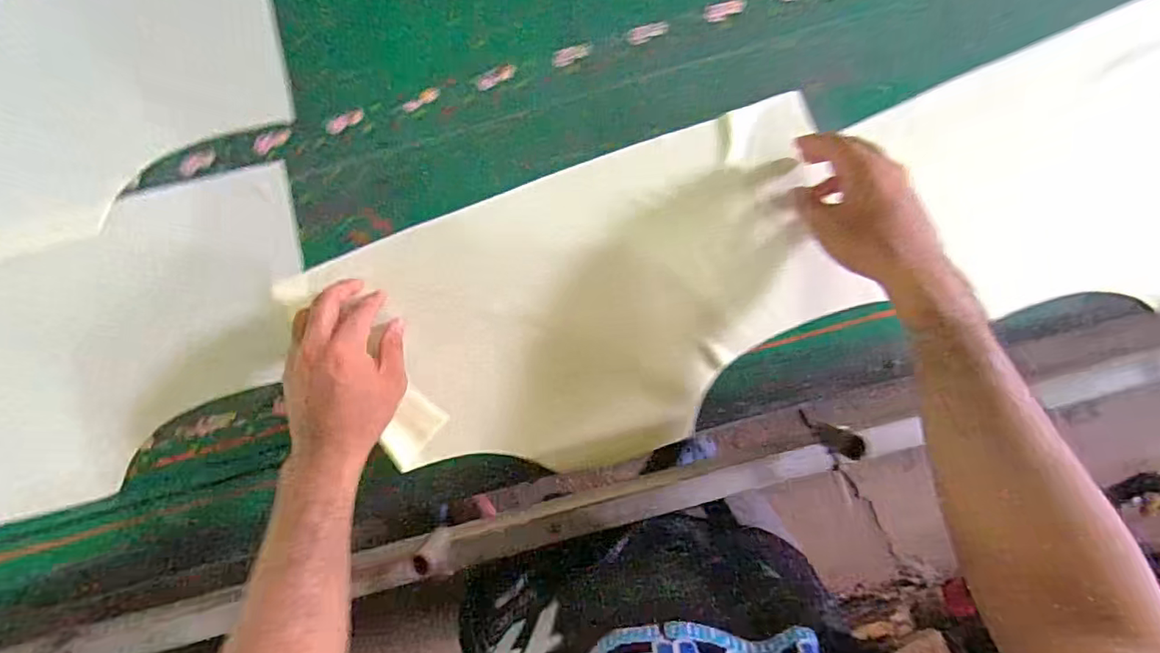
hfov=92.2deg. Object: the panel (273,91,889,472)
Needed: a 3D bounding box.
[{"bbox_3d":[0.020,-0.017,0.518,0.445,0.022,0.263,-21,84,2],"label":"panel"}]

